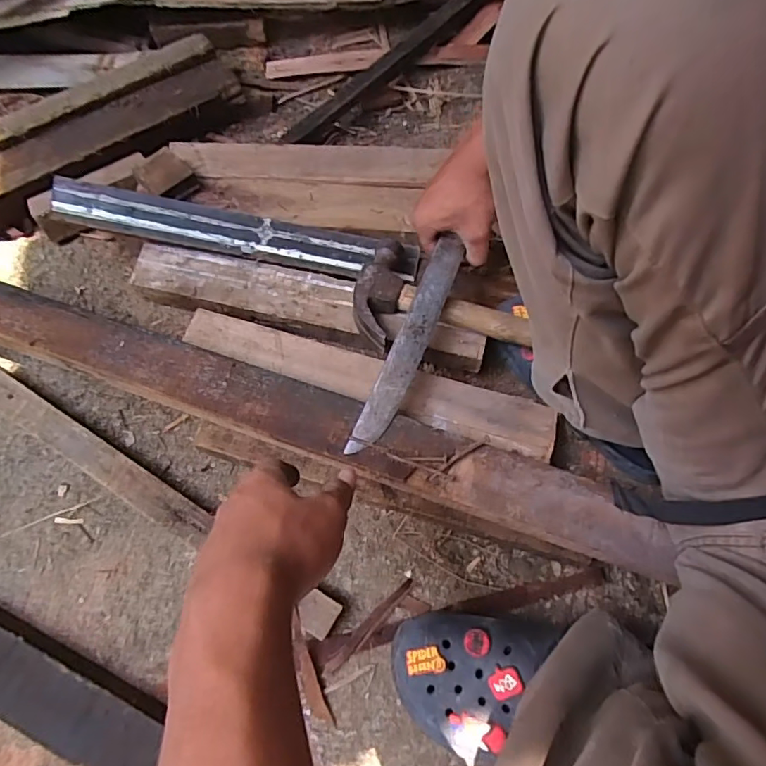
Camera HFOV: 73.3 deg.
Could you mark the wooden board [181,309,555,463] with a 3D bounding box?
[{"bbox_3d":[-0.016,-0.005,0.528,0.385,0.015,0.053,17,70,7],"label":"wooden board"}]

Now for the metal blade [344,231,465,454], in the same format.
[{"bbox_3d":[0.026,-0.040,0.497,0.032,0.009,0.234,22,73,8],"label":"metal blade"}]

